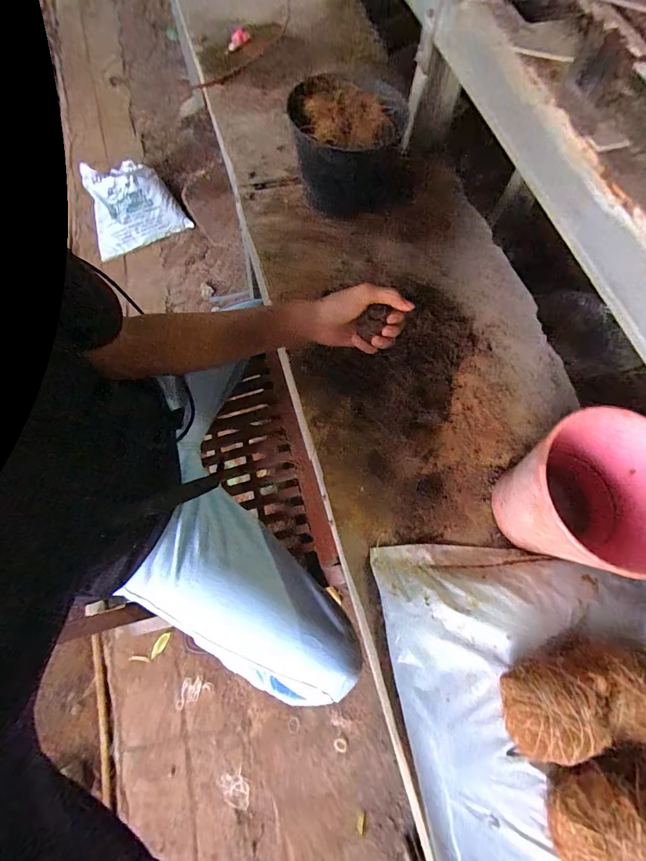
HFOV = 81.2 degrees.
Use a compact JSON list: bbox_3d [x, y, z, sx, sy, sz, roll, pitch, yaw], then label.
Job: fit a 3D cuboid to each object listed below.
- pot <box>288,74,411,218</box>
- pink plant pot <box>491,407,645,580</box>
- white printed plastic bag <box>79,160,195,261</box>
[{"bbox_3d":[0.036,-0.430,0.584,0.154,0.127,0.165,-3,69,-3],"label":"pot"},{"bbox_3d":[0.275,0.070,0.405,0.155,0.131,0.140,-32,73,-13],"label":"pink plant pot"},{"bbox_3d":[-0.707,-0.842,1.395,0.299,0.095,0.336,-29,73,-13],"label":"white printed plastic bag"}]

